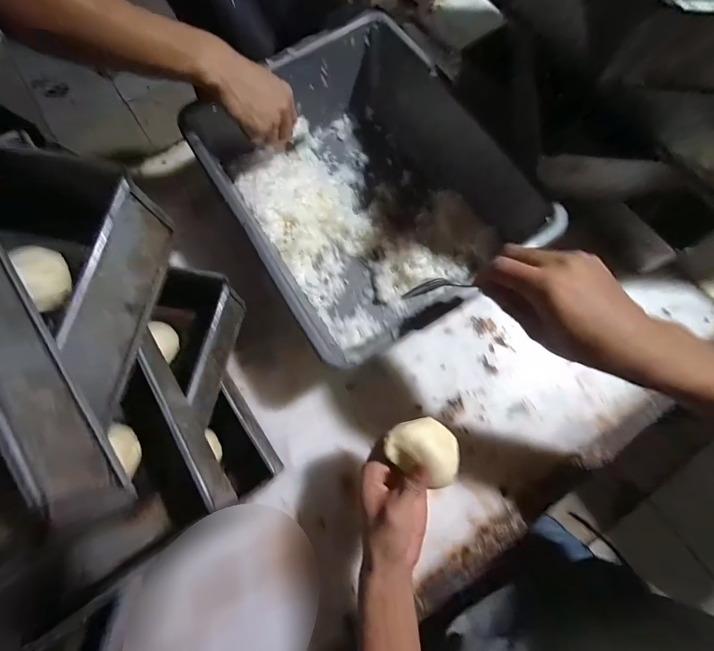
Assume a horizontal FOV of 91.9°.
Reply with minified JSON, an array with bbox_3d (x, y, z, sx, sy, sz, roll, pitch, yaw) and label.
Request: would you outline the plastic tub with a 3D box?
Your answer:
[{"bbox_3d":[0.007,-0.174,0.453,0.313,0.122,0.378,-32,79,-7],"label":"plastic tub"}]

